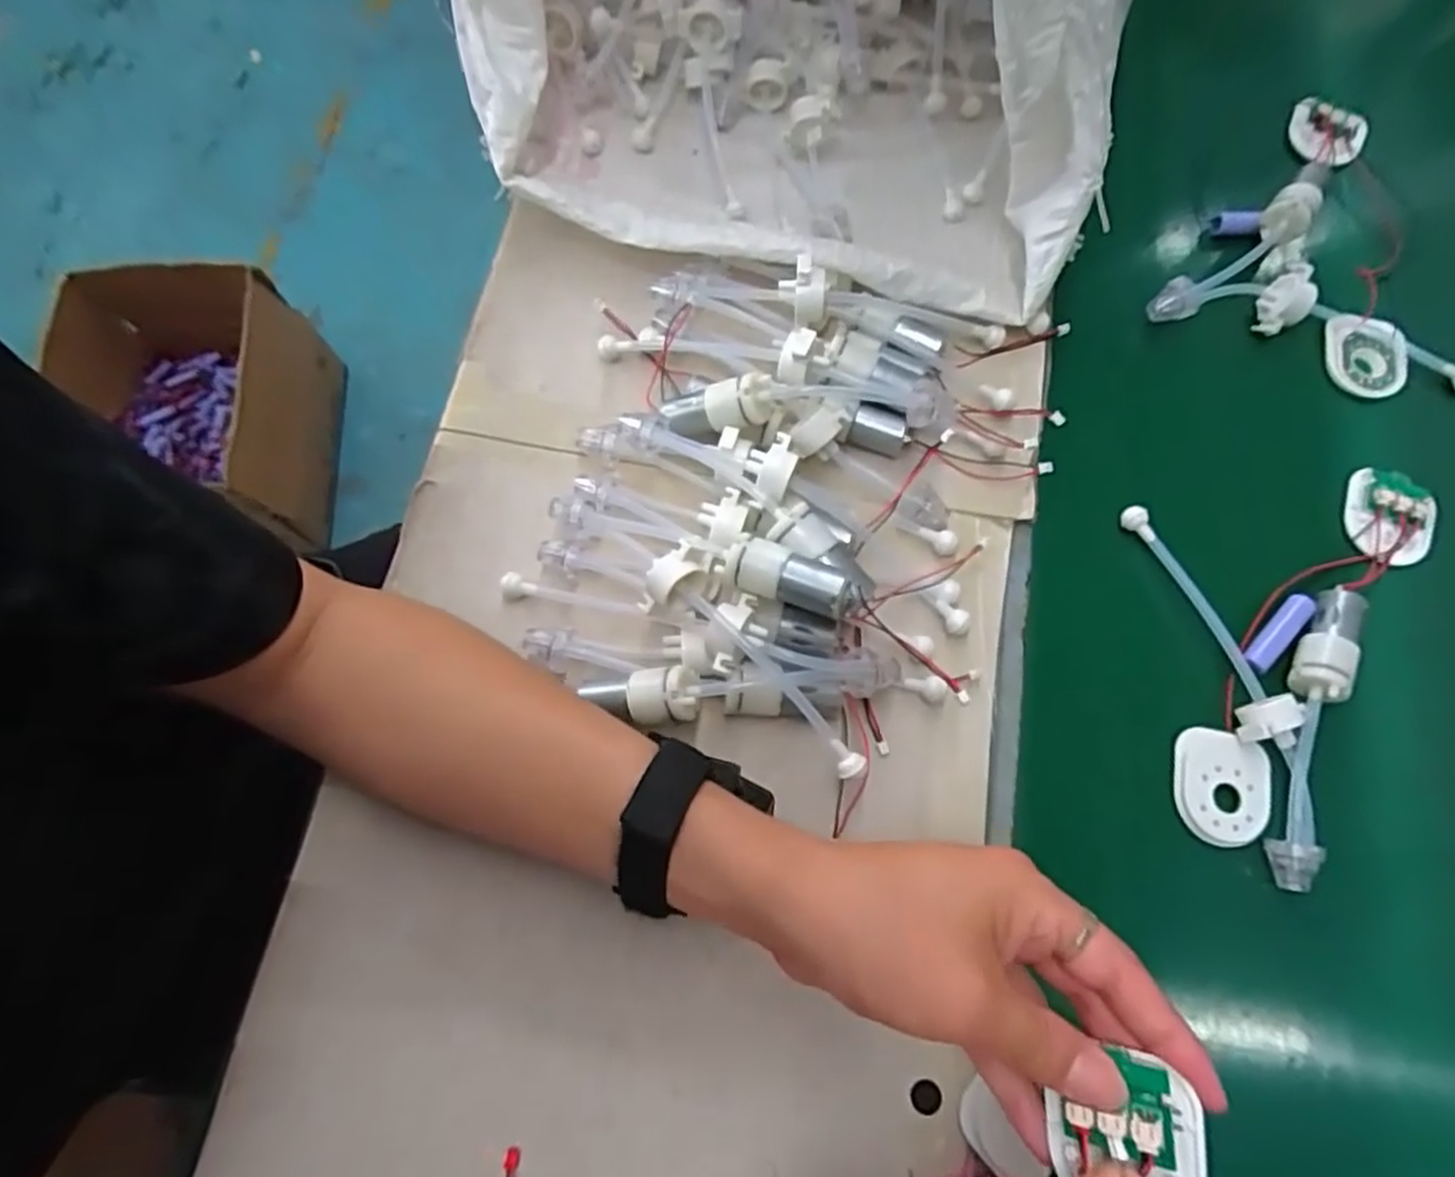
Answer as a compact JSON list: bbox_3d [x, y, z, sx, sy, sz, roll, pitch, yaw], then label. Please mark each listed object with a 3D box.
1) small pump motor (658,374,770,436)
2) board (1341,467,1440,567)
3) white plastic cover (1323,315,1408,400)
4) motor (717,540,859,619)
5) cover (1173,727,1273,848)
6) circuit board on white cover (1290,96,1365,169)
[{"bbox_3d":[-0.006,-0.096,0.406,0.059,0.025,0.022,-8,69,27],"label":"small pump motor"},{"bbox_3d":[0.389,-0.041,0.441,0.048,0.008,0.062,13,73,2],"label":"board"},{"bbox_3d":[0.405,-0.149,0.478,0.046,0.017,0.058,-40,77,-14],"label":"white plastic cover"},{"bbox_3d":[0.029,-0.005,0.358,0.066,0.022,0.025,21,73,5],"label":"motor"},{"bbox_3d":[0.256,0.103,0.388,0.045,0.009,0.056,10,72,2],"label":"cover"},{"bbox_3d":[0.424,-0.321,0.532,0.054,0.013,0.047,31,74,8],"label":"circuit board on white cover"}]

